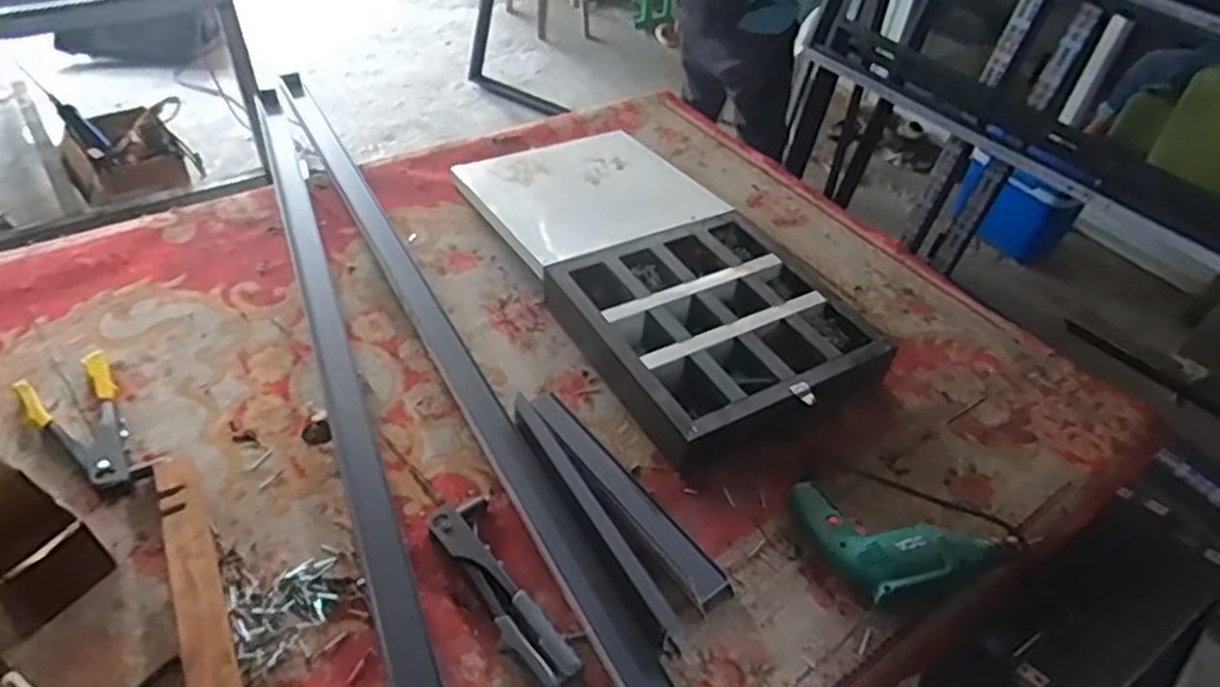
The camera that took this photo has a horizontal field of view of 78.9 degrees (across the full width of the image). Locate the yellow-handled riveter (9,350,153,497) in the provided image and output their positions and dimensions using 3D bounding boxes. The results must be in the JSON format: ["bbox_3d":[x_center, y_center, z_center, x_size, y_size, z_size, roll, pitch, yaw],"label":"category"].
[{"bbox_3d":[-0.662,0.106,0.941,0.102,0.024,0.236,-30,56,-31],"label":"yellow-handled riveter"}]

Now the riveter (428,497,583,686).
[{"bbox_3d":[-0.121,0.274,0.829,0.068,0.020,0.244,-22,52,-26],"label":"riveter"}]

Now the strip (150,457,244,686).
[{"bbox_3d":[-0.432,0.278,0.783,0.044,0.027,0.412,-19,51,-24],"label":"strip"}]

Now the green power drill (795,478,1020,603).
[{"bbox_3d":[0.344,0.248,0.881,0.263,0.063,0.135,18,46,11],"label":"green power drill"}]

